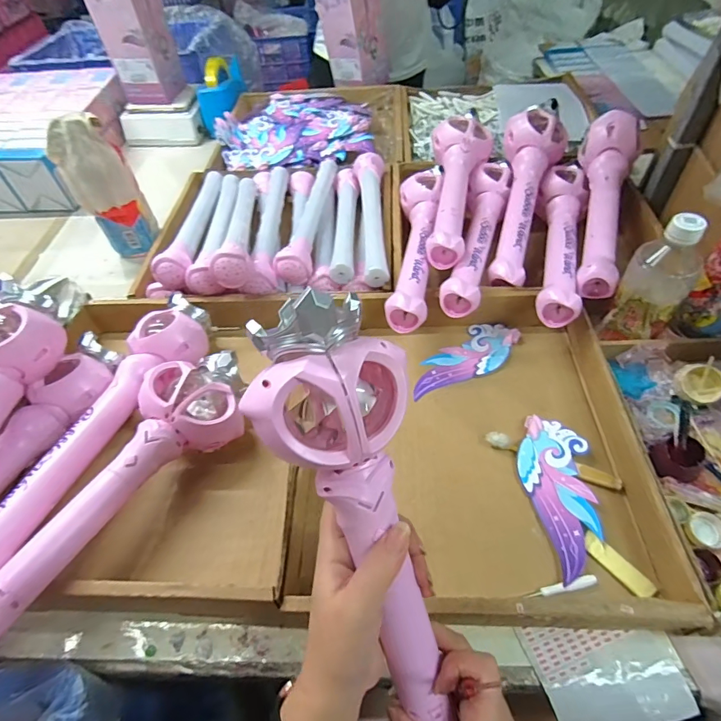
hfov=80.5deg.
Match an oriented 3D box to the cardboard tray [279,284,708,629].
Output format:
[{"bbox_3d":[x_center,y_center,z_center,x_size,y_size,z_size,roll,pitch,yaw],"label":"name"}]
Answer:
[{"bbox_3d":[0.113,0.075,0.477,0.338,0.060,0.374,-1,53,4],"label":"cardboard tray"}]

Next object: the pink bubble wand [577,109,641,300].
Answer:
[{"bbox_3d":[0.339,-0.224,0.603,0.071,0.102,0.321,15,56,15],"label":"pink bubble wand"}]

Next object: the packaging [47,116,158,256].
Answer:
[{"bbox_3d":[-0.400,-0.266,0.677,0.092,0.206,0.064,-30,56,-17],"label":"packaging"}]

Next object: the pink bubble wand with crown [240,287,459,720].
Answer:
[{"bbox_3d":[0.007,0.105,0.269,0.091,0.293,0.040,-18,12,-9],"label":"pink bubble wand with crown"}]

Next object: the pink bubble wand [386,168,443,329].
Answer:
[{"bbox_3d":[0.083,-0.182,0.616,0.066,0.048,0.349,3,53,7],"label":"pink bubble wand"}]

